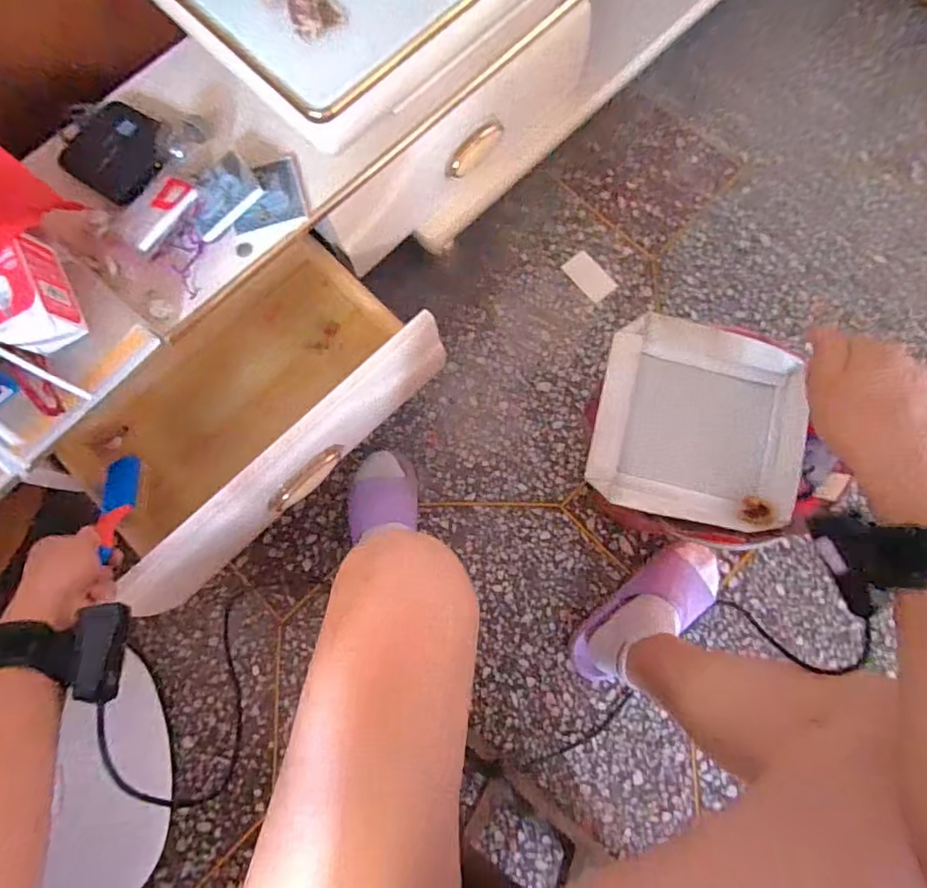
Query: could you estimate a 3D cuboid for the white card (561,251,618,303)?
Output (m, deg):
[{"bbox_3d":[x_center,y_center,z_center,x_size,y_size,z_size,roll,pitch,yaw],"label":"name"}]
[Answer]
[{"bbox_3d":[0.223,-0.295,0.933,0.053,0.004,0.090,-39,84,-7],"label":"white card"}]

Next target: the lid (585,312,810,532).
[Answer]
[{"bbox_3d":[0.260,-0.023,0.585,0.220,0.041,0.214,12,79,4],"label":"lid"}]

